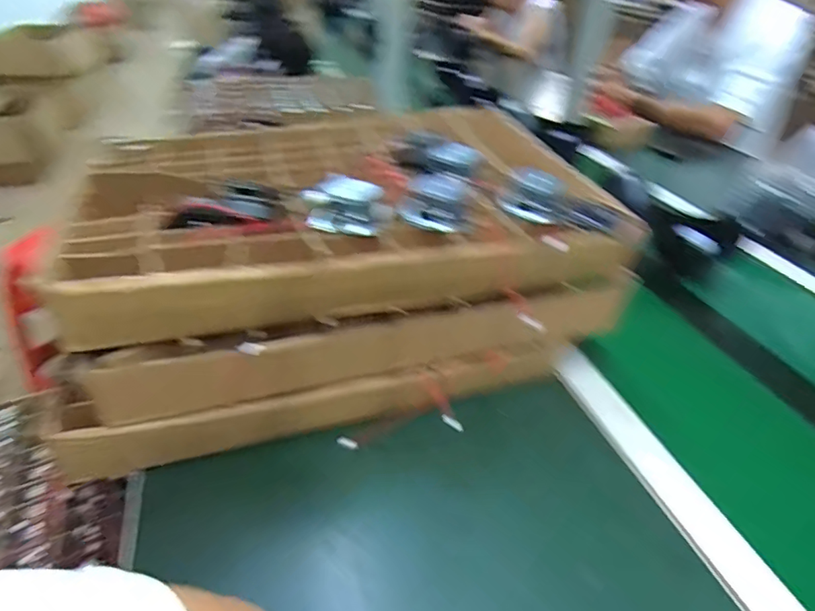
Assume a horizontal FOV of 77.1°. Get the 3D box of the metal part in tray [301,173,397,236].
[{"bbox_3d":[-0.046,-0.080,0.407,0.065,0.032,0.041,6,36,2],"label":"metal part in tray"}]

